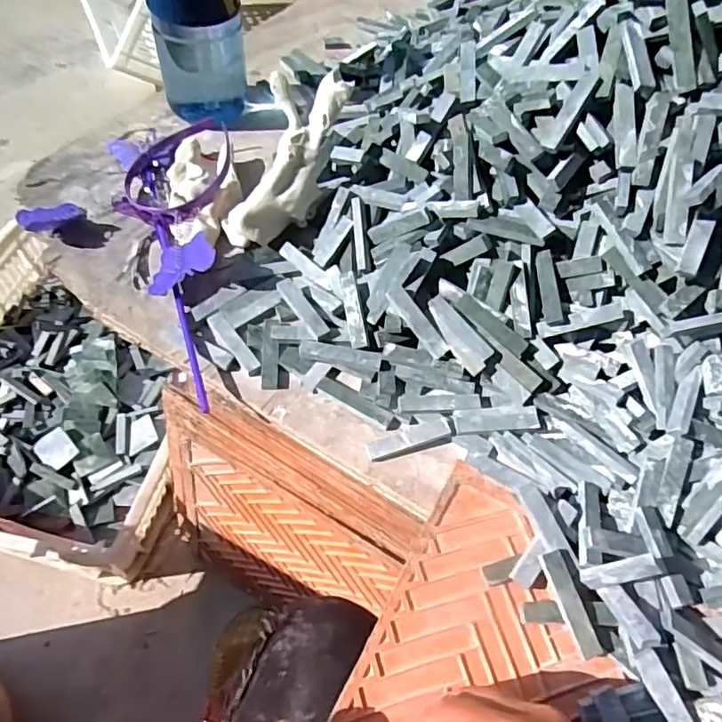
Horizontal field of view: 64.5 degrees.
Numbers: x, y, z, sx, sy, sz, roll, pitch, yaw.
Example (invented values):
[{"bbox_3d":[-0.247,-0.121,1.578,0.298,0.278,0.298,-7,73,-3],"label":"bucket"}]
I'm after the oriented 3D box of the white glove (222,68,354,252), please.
[{"bbox_3d":[-0.062,-0.162,0.476,0.056,0.055,0.157,34,106,16],"label":"white glove"}]

